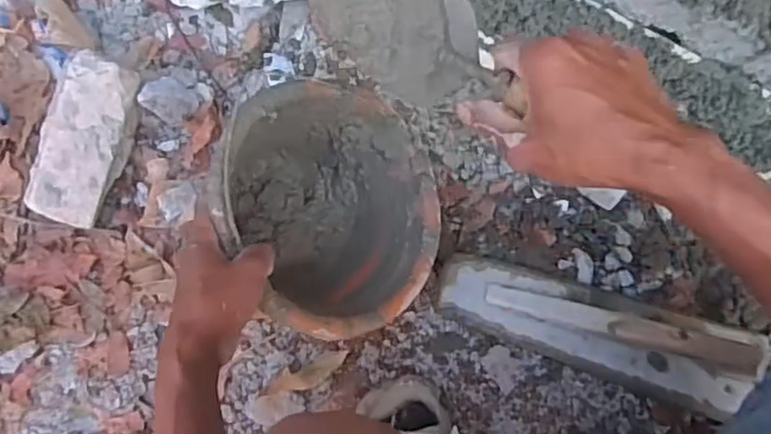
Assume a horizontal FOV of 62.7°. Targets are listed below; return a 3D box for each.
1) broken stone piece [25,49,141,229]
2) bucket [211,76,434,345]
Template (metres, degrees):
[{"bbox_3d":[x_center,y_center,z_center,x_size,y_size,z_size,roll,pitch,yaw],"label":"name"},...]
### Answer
[{"bbox_3d":[-0.364,-0.093,0.776,0.089,0.073,0.203,20,94,-1],"label":"broken stone piece"},{"bbox_3d":[-0.083,-0.007,0.703,0.242,0.155,0.262,-42,109,-32],"label":"bucket"}]

